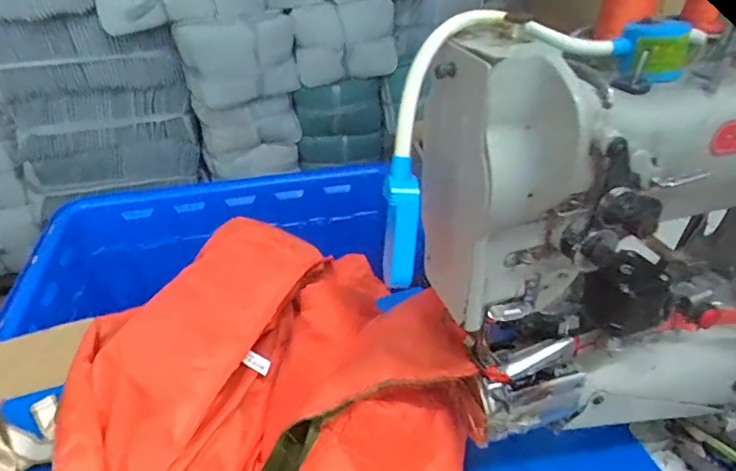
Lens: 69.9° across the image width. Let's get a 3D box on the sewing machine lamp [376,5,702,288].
[{"bbox_3d":[0.088,-0.079,0.300,0.237,0.098,0.057,-35,43,-14],"label":"sewing machine lamp"}]

